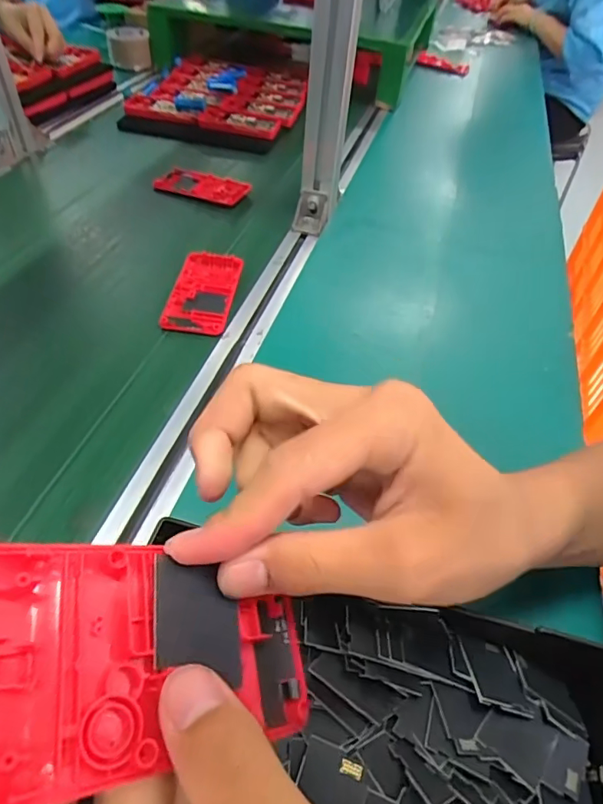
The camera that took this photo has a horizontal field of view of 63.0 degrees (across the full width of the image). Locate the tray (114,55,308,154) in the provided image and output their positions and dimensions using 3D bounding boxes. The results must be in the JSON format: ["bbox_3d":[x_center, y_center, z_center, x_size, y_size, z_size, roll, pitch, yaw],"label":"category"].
[{"bbox_3d":[-0.136,-0.542,0.868,0.271,0.030,0.331,8,48,3],"label":"tray"}]

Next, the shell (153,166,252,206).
[{"bbox_3d":[-0.132,-0.288,0.658,0.116,0.016,0.065,18,49,11],"label":"shell"}]

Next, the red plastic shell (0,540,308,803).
[{"bbox_3d":[-0.050,0.071,0.142,0.119,0.011,0.061,12,51,-37],"label":"red plastic shell"}]

